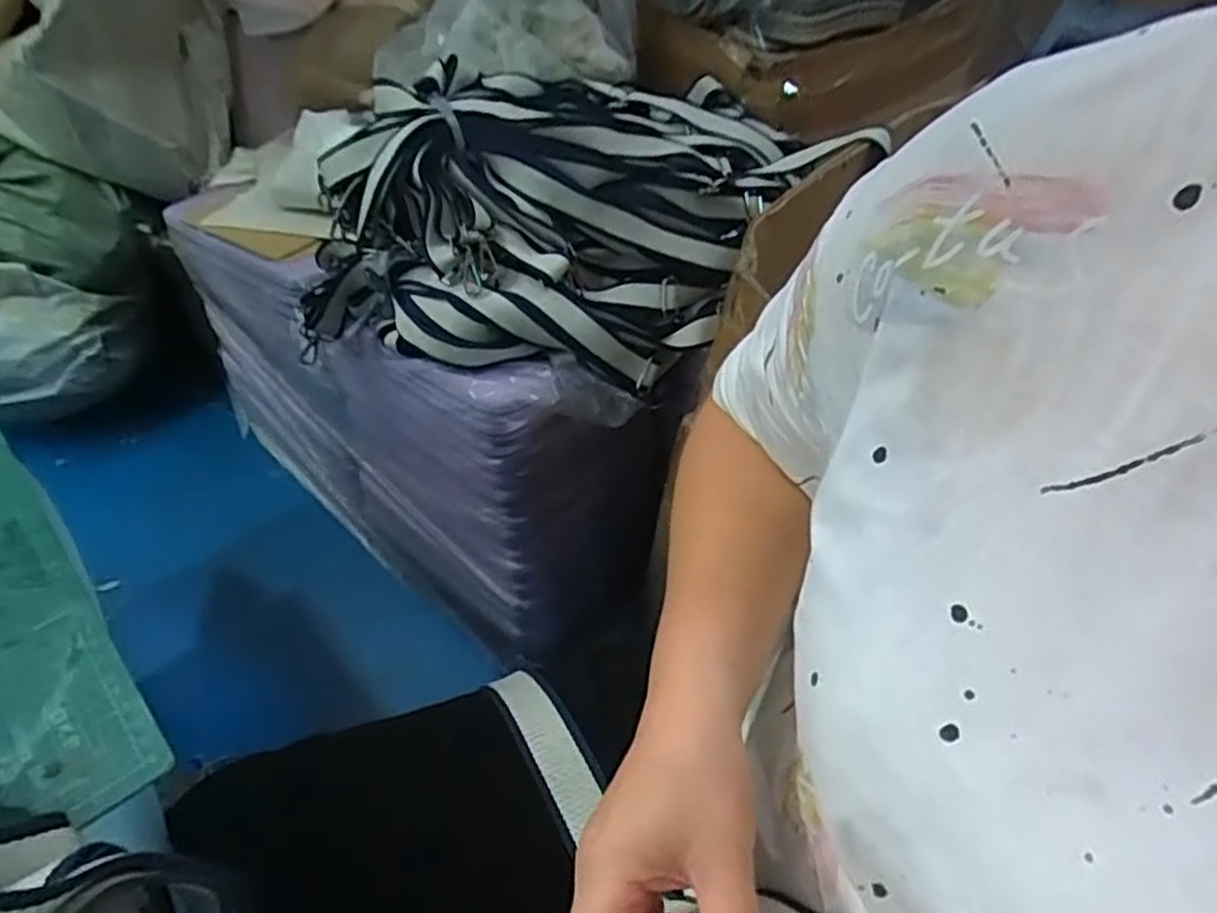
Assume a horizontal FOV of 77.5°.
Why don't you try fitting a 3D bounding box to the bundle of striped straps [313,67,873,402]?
[{"bbox_3d":[-0.048,-0.286,0.876,0.602,0.210,0.347,0,49,-4],"label":"bundle of striped straps"}]

